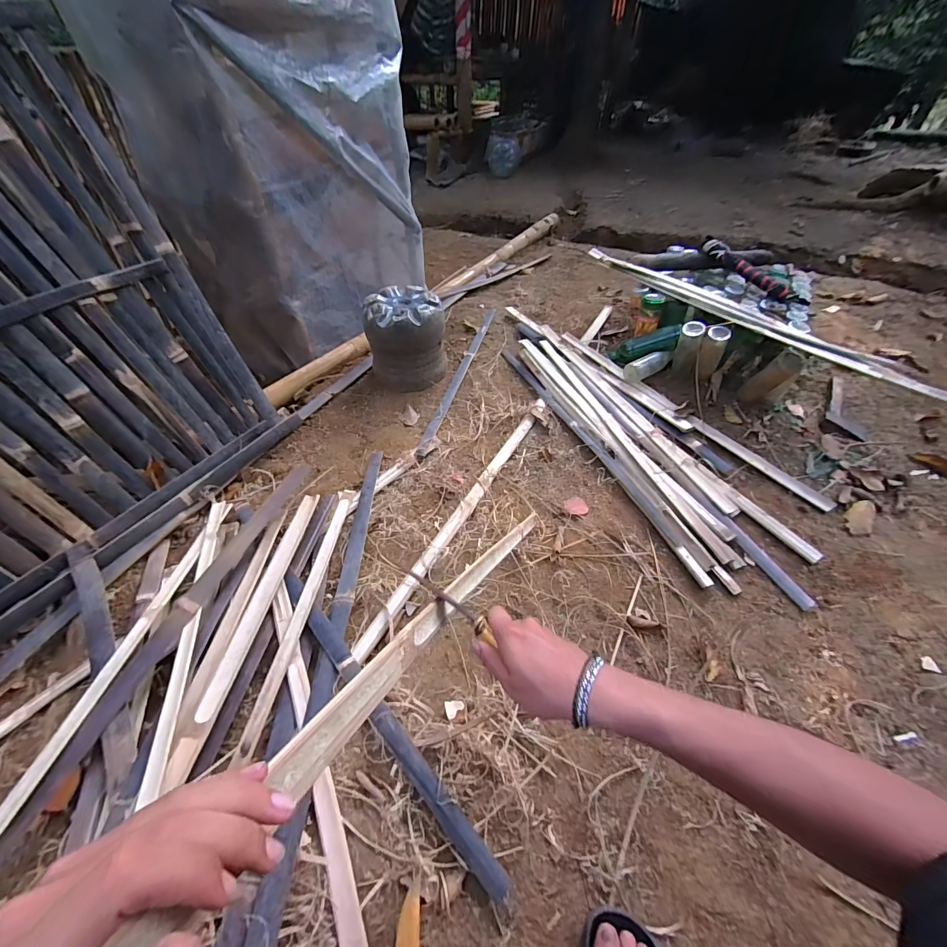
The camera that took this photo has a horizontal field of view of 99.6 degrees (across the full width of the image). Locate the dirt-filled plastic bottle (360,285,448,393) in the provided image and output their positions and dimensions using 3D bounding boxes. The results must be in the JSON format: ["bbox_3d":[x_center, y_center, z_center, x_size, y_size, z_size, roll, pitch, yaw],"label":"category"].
[{"bbox_3d":[-0.208,-0.413,1.252,0.231,0.253,0.195,-11,47,-9],"label":"dirt-filled plastic bottle"}]

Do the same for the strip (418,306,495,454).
[{"bbox_3d":[-0.035,-0.360,1.354,0.034,0.016,0.862,10,47,11],"label":"strip"}]

